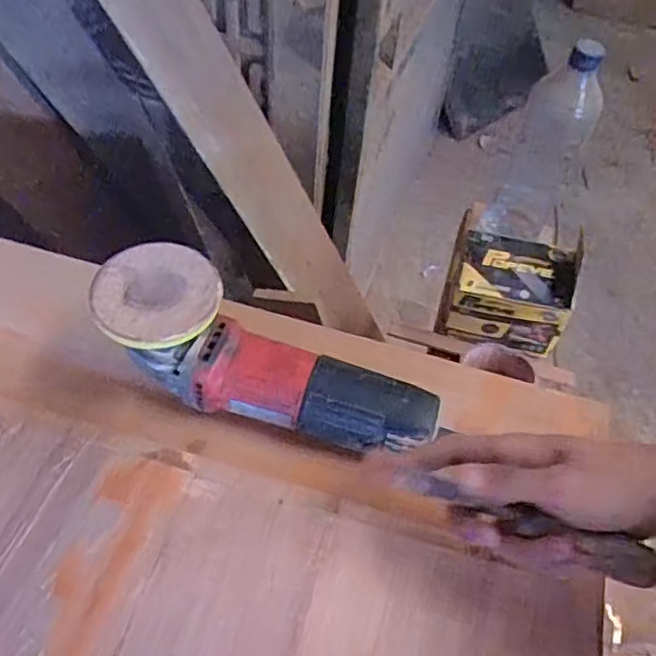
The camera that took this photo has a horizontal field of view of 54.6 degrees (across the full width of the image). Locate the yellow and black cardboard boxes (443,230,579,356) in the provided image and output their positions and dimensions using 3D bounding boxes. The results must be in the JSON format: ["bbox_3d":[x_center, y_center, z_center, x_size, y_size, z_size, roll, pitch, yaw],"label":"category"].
[{"bbox_3d":[0.222,-0.044,0.780,0.135,0.097,0.098,16,52,7],"label":"yellow and black cardboard boxes"}]

